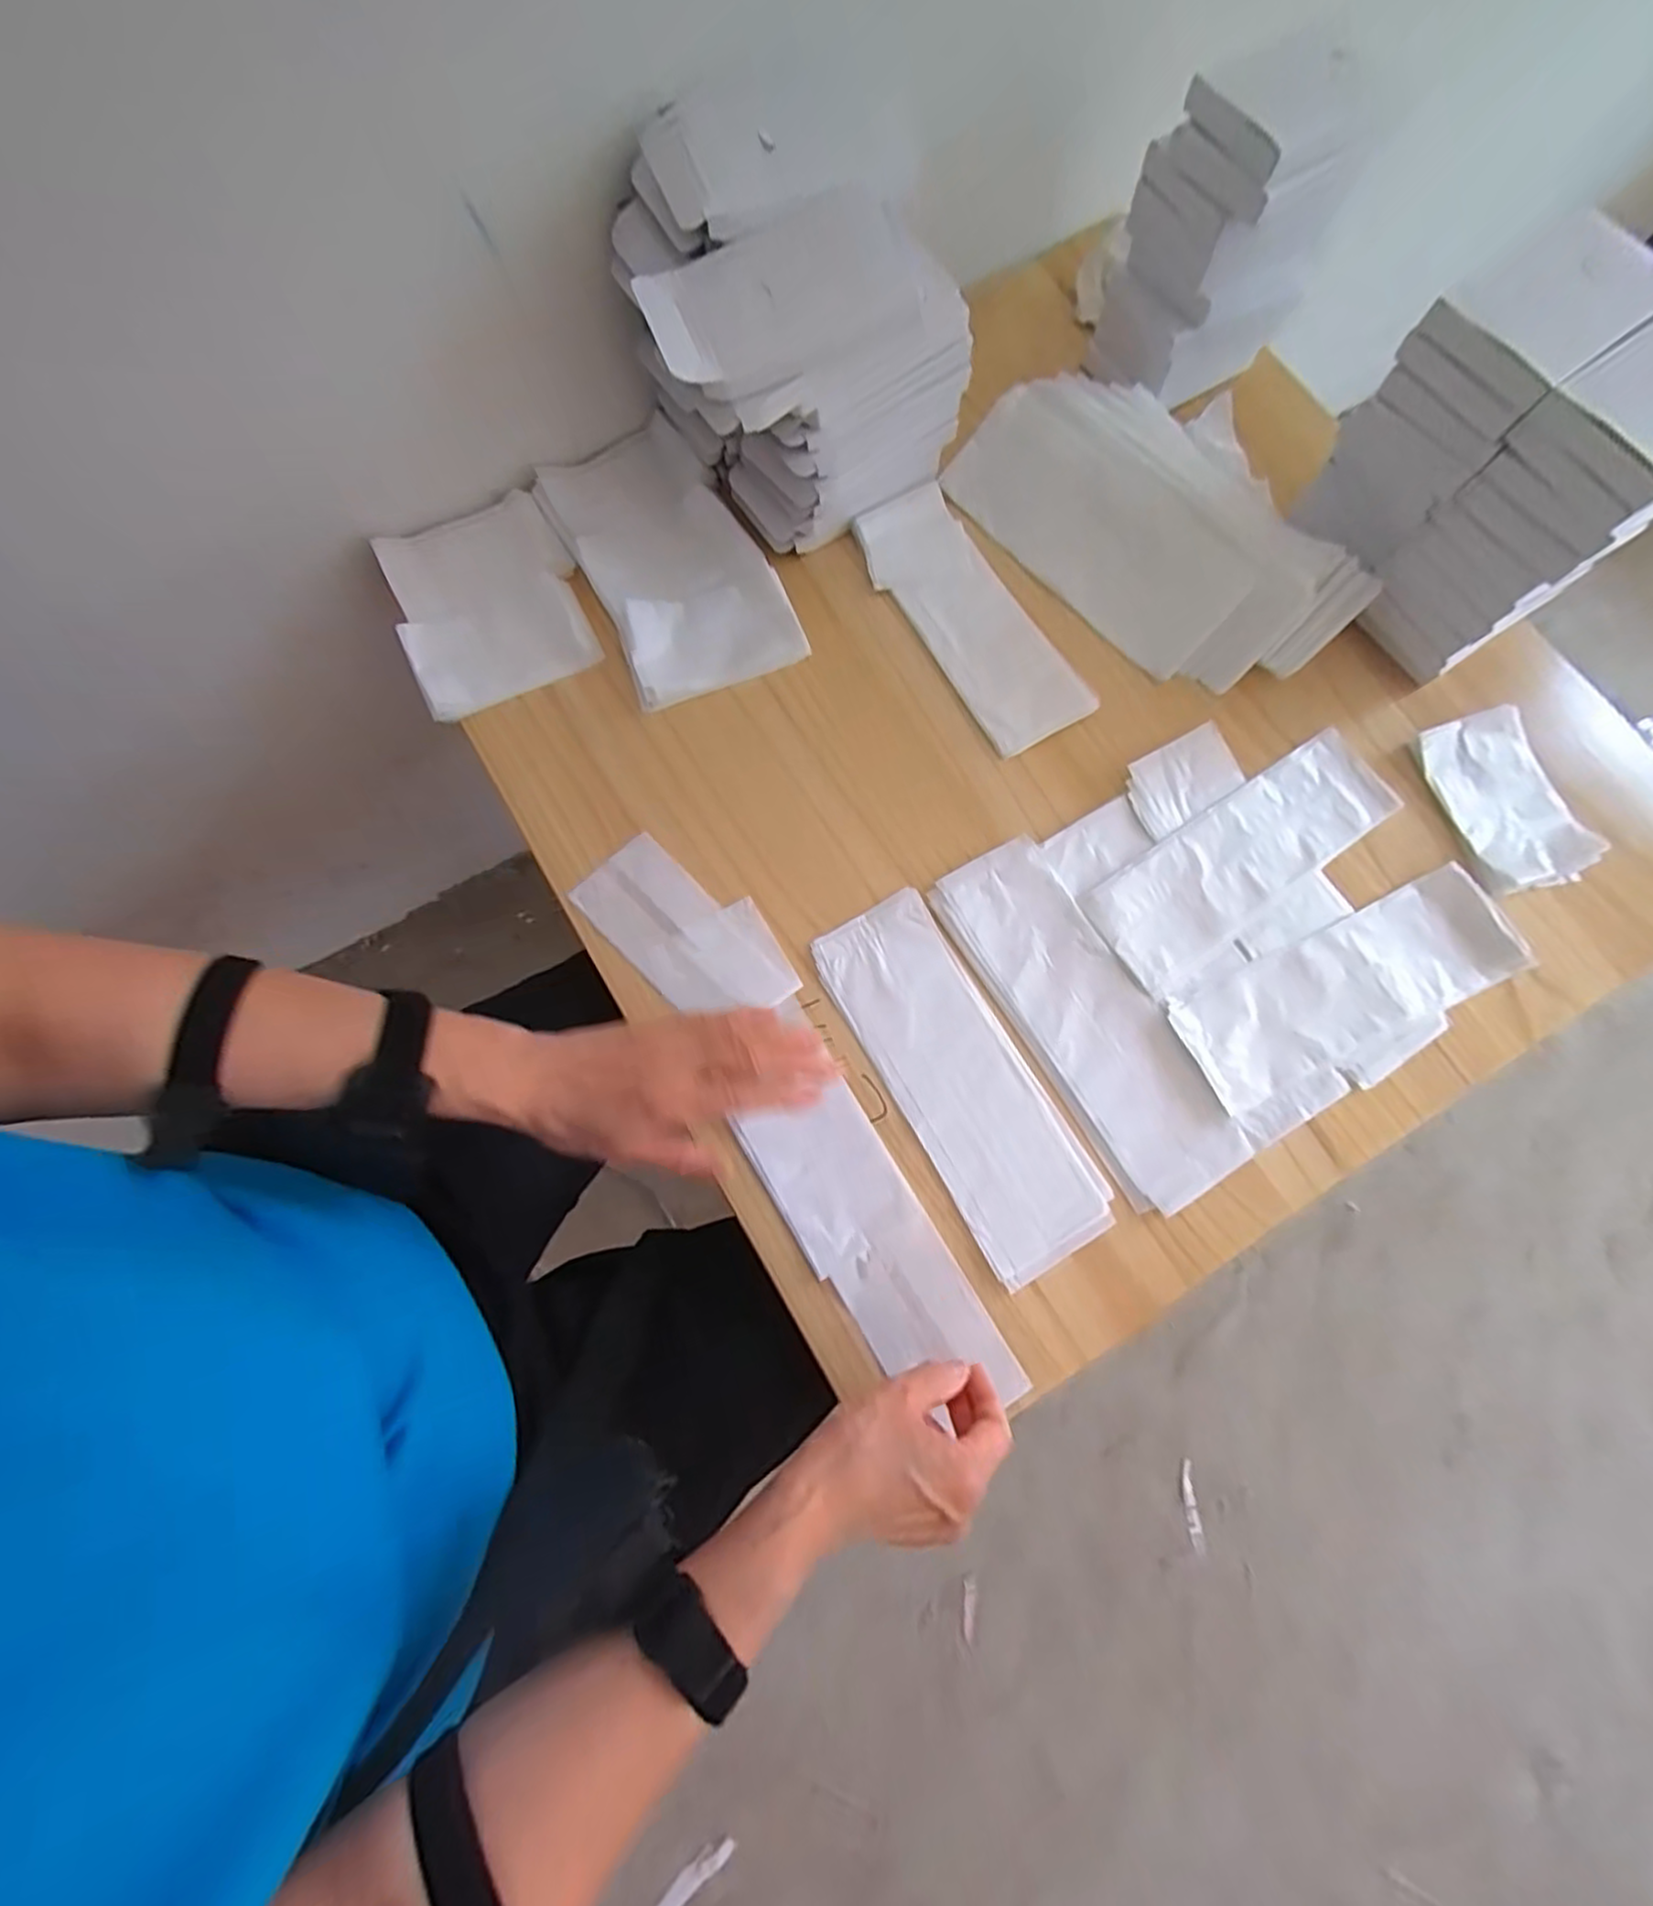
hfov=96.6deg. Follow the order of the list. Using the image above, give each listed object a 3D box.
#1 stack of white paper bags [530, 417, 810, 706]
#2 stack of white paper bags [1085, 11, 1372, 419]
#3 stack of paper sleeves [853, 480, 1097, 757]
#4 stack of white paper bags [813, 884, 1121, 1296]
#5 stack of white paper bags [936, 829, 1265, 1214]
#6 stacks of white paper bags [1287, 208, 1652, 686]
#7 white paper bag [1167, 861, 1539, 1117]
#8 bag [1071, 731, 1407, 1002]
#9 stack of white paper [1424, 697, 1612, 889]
[{"bbox_3d":[-0.123,-0.303,0.566,0.128,0.031,0.218,-27,77,-5],"label":"stack of white paper bags"},{"bbox_3d":[0.289,-0.536,0.547,0.128,0.180,0.106,-34,78,-6],"label":"stack of white paper bags"},{"bbox_3d":[0.111,-0.264,0.577,0.083,0.011,0.229,-31,78,-6],"label":"stack of paper sleeves"},{"bbox_3d":[0.089,0.082,0.491,0.090,0.004,0.253,-29,77,-5],"label":"stack of white paper bags"},{"bbox_3d":[0.177,0.044,0.507,0.088,0.012,0.259,-31,78,-6],"label":"stack of white paper bags"},{"bbox_3d":[0.448,-0.322,0.495,0.134,0.181,0.173,-34,78,-6],"label":"stacks of white paper bags"},{"bbox_3d":[0.358,0.024,0.507,0.238,0.010,0.082,-25,77,-4],"label":"white paper bag"},{"bbox_3d":[0.300,-0.071,0.533,0.244,0.004,0.084,-35,81,-9],"label":"bag"},{"bbox_3d":[0.498,-0.112,0.540,0.079,0.018,0.135,-20,77,-3],"label":"stack of white paper"}]

